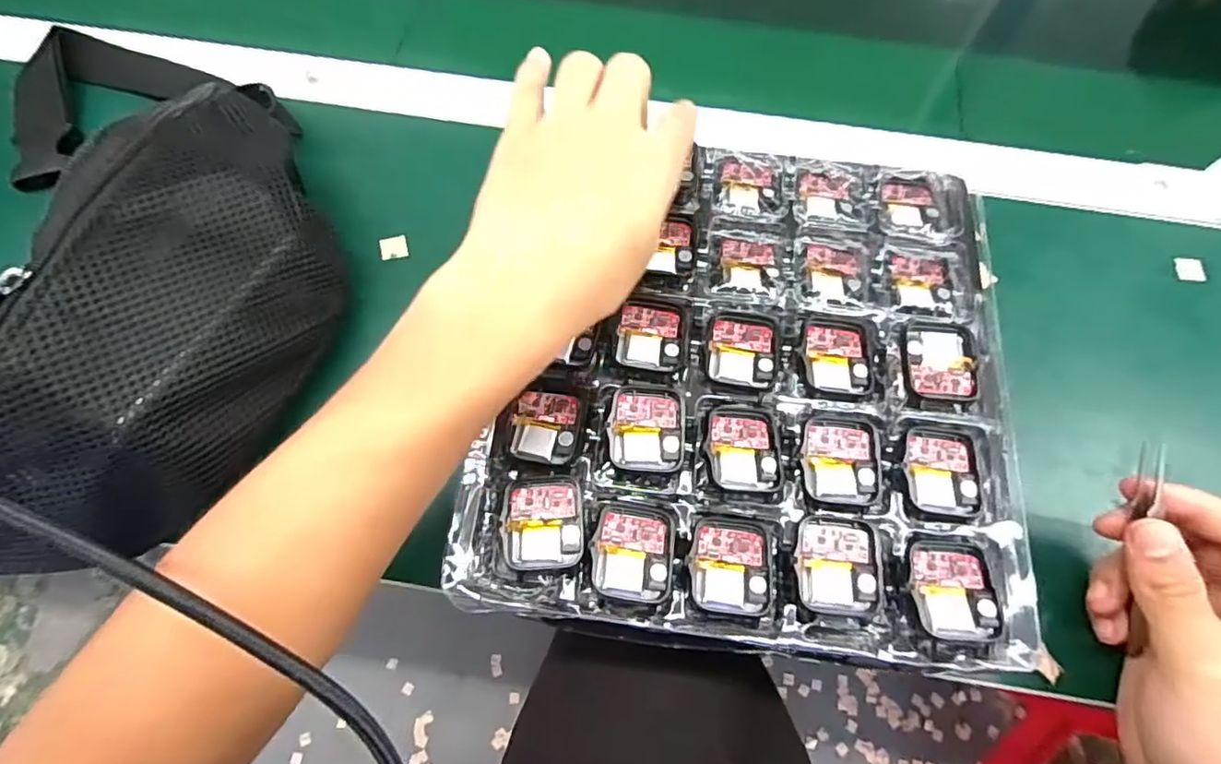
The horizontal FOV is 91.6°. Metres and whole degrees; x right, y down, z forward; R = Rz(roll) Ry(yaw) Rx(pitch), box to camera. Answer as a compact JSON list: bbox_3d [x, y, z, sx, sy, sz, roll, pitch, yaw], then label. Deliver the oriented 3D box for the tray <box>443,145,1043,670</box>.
[{"bbox_3d":[0.072,-0.009,0.315,0.253,0.029,0.271,7,64,2],"label":"tray"}]

